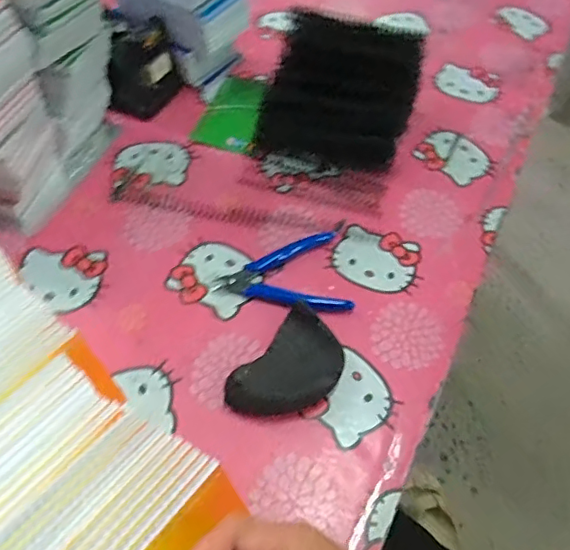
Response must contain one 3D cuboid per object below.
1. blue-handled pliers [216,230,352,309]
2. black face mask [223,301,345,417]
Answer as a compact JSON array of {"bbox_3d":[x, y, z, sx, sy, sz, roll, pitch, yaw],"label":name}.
[{"bbox_3d":[-0.004,-0.004,0.509,0.116,0.017,0.097,-4,54,-6],"label":"blue-handled pliers"},{"bbox_3d":[0.005,0.076,0.445,0.064,0.024,0.099,36,60,22],"label":"black face mask"}]

